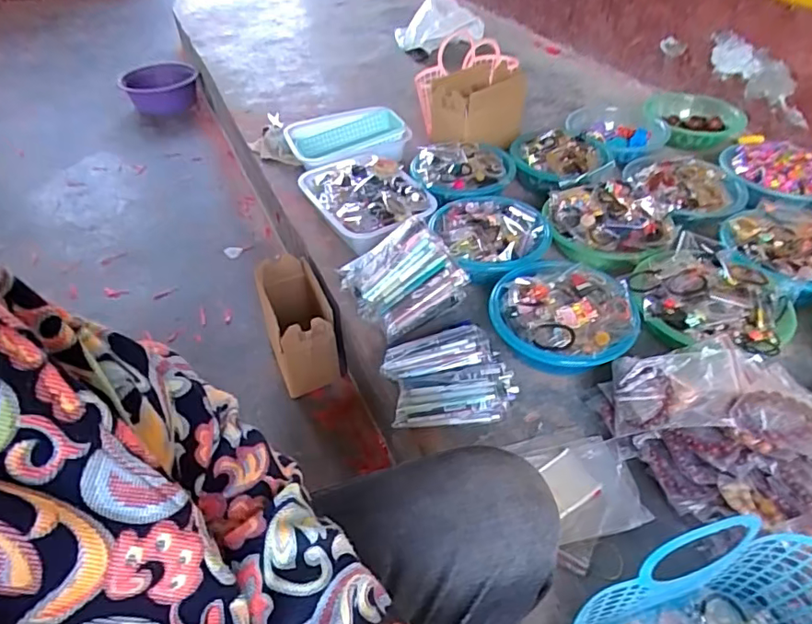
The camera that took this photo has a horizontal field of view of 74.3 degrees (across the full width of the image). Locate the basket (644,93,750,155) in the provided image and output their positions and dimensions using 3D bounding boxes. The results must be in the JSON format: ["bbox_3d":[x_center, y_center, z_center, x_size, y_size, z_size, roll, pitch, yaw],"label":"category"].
[{"bbox_3d":[0.702,-0.469,1.324,0.231,0.063,0.265,25,49,24],"label":"basket"}]

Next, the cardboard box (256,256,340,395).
[{"bbox_3d":[-0.224,0.012,1.084,0.111,0.176,0.252,-19,47,-18],"label":"cardboard box"}]

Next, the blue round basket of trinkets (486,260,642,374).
[{"bbox_3d":[0.249,0.009,0.859,0.223,0.079,0.197,25,50,25],"label":"blue round basket of trinkets"}]

